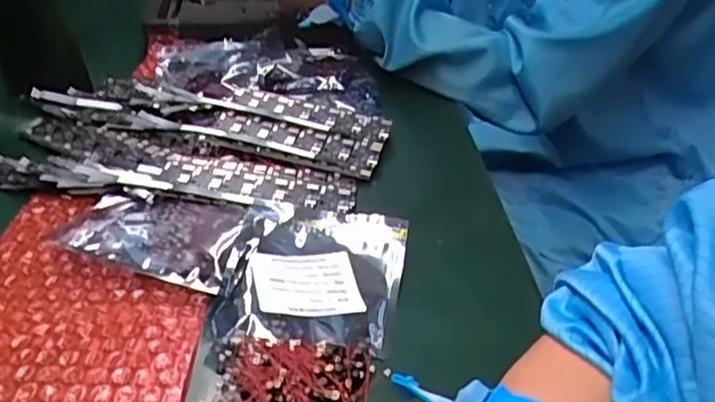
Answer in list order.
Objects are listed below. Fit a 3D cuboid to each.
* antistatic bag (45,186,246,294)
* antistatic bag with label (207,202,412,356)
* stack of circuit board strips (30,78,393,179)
[{"bbox_3d":[-0.124,0.015,0.396,0.115,0.011,0.079,13,33,14],"label":"antistatic bag"},{"bbox_3d":[-0.025,0.036,0.367,0.099,0.013,0.116,7,32,4],"label":"antistatic bag with label"},{"bbox_3d":[-0.116,-0.075,0.522,0.279,0.016,0.096,15,34,17],"label":"stack of circuit board strips"}]

